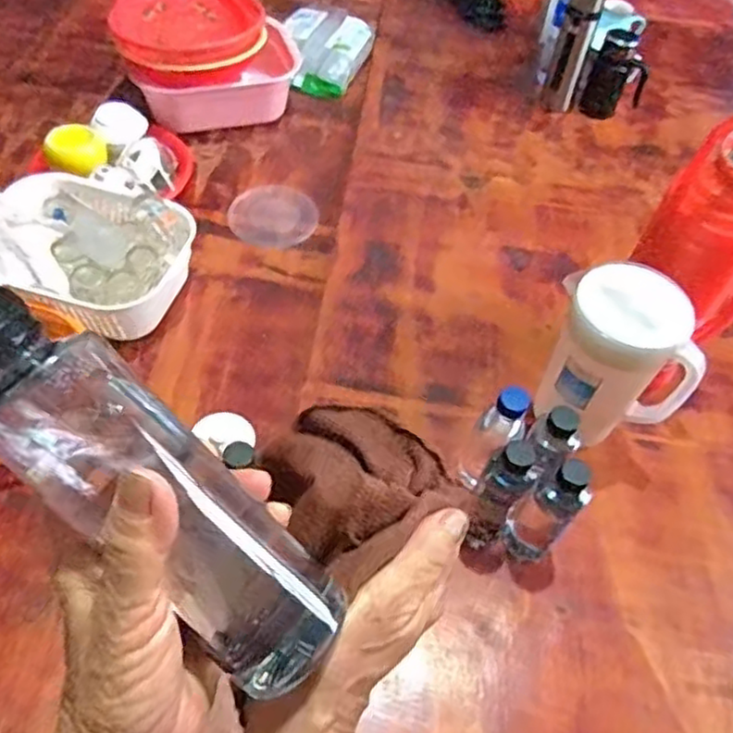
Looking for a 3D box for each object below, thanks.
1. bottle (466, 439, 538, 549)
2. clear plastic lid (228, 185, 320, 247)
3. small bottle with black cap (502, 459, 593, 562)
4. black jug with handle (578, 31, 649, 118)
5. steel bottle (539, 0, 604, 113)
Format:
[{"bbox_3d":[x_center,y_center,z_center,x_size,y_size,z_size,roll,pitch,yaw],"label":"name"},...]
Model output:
[{"bbox_3d":[0.142,0.144,0.759,0.051,0.165,0.047,-13,55,-13],"label":"bottle"},{"bbox_3d":[-0.154,-0.253,1.155,0.143,0.013,0.135,2,53,-3],"label":"clear plastic lid"},{"bbox_3d":[0.189,0.162,0.746,0.056,0.175,0.053,2,53,-3],"label":"small bottle with black cap"},{"bbox_3d":[0.486,-0.557,1.339,0.104,0.145,0.082,24,55,14],"label":"black jug with handle"},{"bbox_3d":[0.388,-0.600,1.306,0.060,0.240,0.078,19,54,10],"label":"steel bottle"}]

